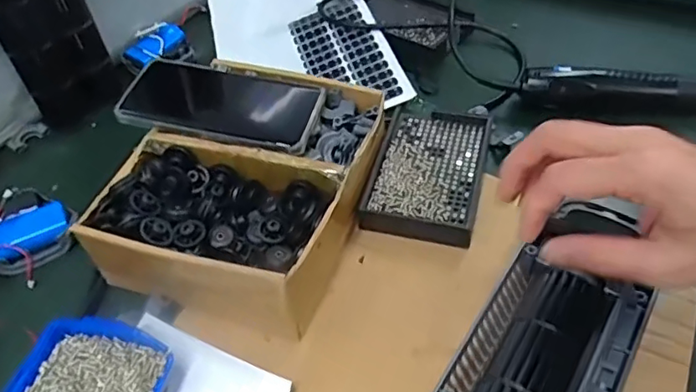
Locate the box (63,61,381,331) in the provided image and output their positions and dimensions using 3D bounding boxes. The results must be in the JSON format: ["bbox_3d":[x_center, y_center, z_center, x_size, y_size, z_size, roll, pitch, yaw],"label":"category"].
[{"bbox_3d":[-0.075,-0.012,0.442,0.178,0.059,0.208,13,50,16],"label":"box"}]

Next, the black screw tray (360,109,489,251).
[{"bbox_3d":[0.071,-0.030,0.486,0.089,0.020,0.155,9,49,13],"label":"black screw tray"}]

